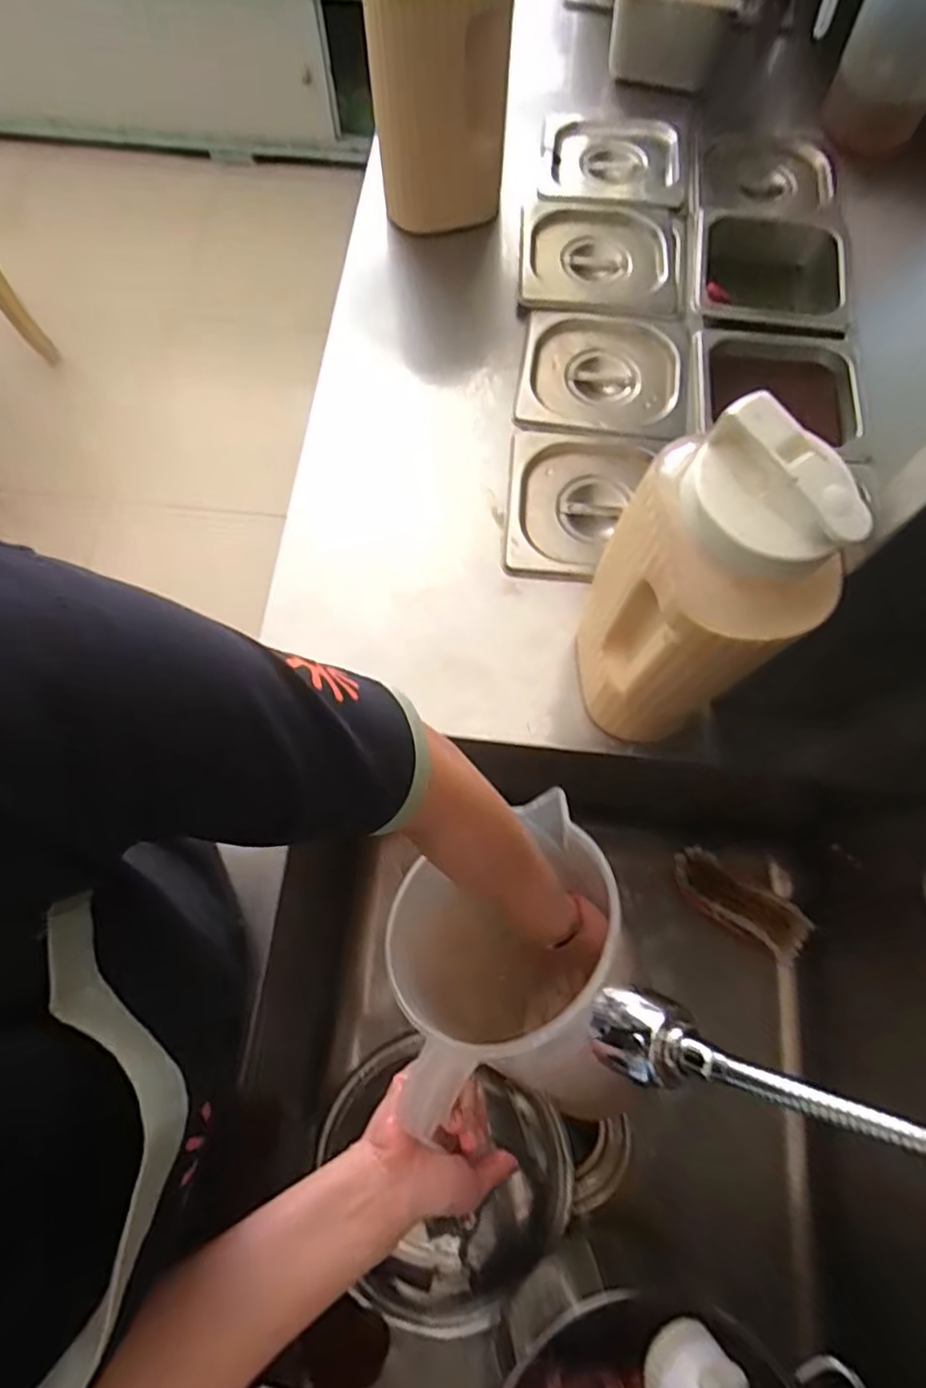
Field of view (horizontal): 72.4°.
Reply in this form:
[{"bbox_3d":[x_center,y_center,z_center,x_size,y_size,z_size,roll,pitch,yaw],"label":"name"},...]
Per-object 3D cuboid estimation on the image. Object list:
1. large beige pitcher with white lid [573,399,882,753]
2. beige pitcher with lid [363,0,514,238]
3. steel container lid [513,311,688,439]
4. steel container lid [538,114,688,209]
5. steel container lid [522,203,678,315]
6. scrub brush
[{"bbox_3d":[0.143,-0.053,0.425,0.117,0.272,0.106,27,74,9],"label":"large beige pitcher with white lid"},{"bbox_3d":[-0.028,-0.622,0.619,0.140,0.283,0.108,-14,73,-6],"label":"beige pitcher with lid"},{"bbox_3d":[0.148,-0.339,0.659,0.168,0.023,0.159,7,72,3],"label":"steel container lid"},{"bbox_3d":[0.183,-0.663,0.778,0.170,0.031,0.192,2,70,6],"label":"steel container lid"},{"bbox_3d":[0.151,-0.490,0.713,0.169,0.018,0.158,0,71,0],"label":"steel container lid"},{"bbox_3d":[0.320,0.244,0.738,0.161,0.033,0.057,31,74,10],"label":"scrub brush"}]

